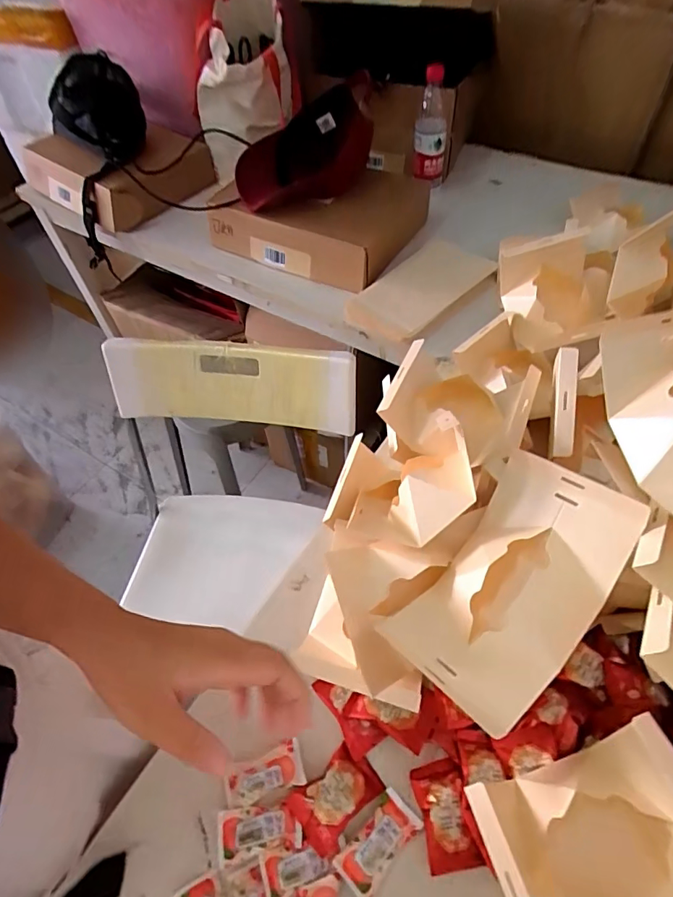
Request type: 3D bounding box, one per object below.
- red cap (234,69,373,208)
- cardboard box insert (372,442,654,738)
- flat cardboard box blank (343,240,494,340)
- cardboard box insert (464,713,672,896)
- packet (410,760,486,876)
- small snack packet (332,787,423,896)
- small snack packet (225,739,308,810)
[{"bbox_3d":[-0.078,-0.597,0.967,0.278,0.189,0.278,-2,54,3],"label":"red cap"},{"bbox_3d":[0.154,0.117,0.426,0.130,0.065,0.219,34,73,32],"label":"cardboard box insert"},{"bbox_3d":[0.145,-0.277,0.850,0.139,0.041,0.256,37,64,26],"label":"flat cardboard box blank"},{"bbox_3d":[0.190,0.298,0.352,0.152,0.089,0.131,-16,55,-7],"label":"cardboard box insert"},{"bbox_3d":[0.096,0.323,0.426,0.044,0.011,0.076,-10,54,-3],"label":"packet"},{"bbox_3d":[0.036,0.342,0.421,0.037,0.009,0.075,38,65,26],"label":"small snack packet"},{"bbox_3d":[-0.069,0.309,0.458,0.071,0.019,0.034,-16,55,-8],"label":"small snack packet"}]

